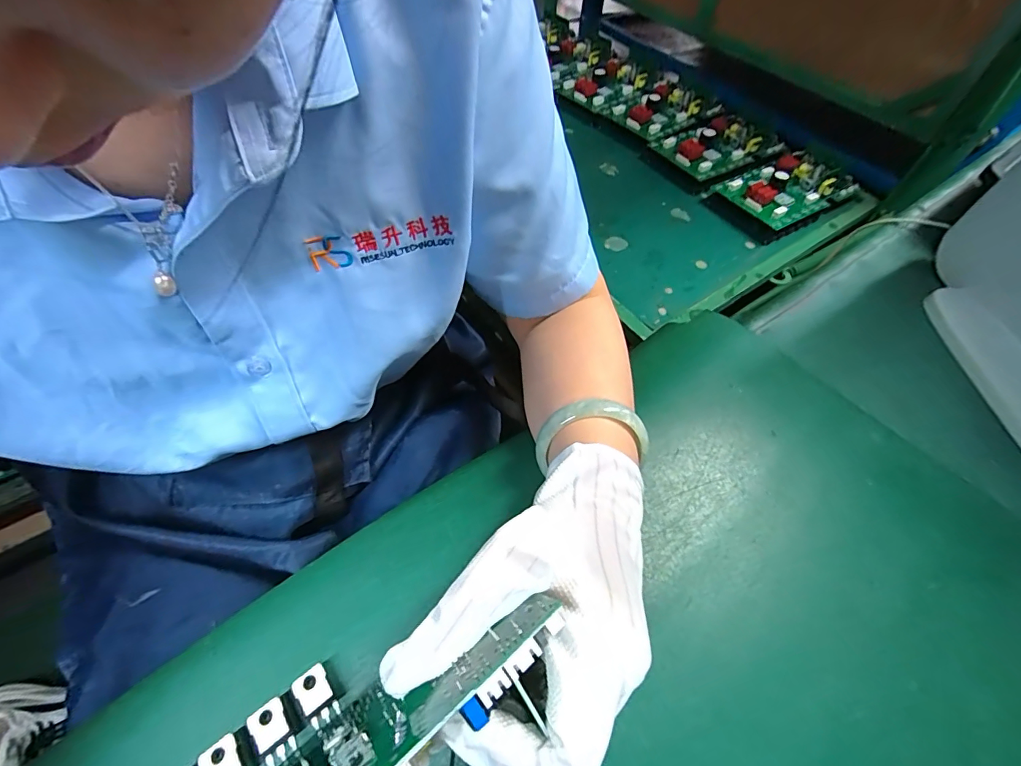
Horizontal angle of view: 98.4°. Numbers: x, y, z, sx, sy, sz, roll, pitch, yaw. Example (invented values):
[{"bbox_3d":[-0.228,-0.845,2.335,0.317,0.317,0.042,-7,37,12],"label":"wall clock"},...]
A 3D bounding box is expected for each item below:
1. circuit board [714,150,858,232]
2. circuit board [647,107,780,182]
[{"bbox_3d":[0.431,-0.311,0.683,0.182,0.027,0.124,-26,61,-19],"label":"circuit board"},{"bbox_3d":[0.359,-0.418,0.753,0.207,0.044,0.142,-33,66,-17],"label":"circuit board"}]

